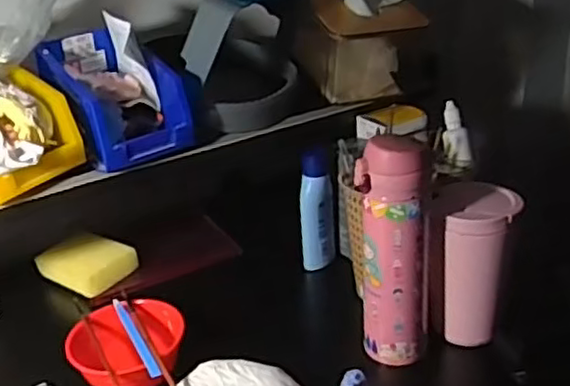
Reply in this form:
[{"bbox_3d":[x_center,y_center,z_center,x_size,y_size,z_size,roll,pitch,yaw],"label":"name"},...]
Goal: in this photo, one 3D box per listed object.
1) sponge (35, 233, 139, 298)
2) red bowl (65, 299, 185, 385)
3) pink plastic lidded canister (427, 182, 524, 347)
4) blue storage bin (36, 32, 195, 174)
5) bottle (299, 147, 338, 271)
[{"bbox_3d":[-0.241,0.085,0.830,0.107,0.031,0.085,15,32,32],"label":"sponge"},{"bbox_3d":[-0.155,0.155,0.653,0.107,0.044,0.111,-3,27,1],"label":"red bowl"},{"bbox_3d":[0.183,0.071,0.667,0.082,0.143,0.080,2,27,11],"label":"pink plastic lidded canister"},{"bbox_3d":[-0.181,-0.102,0.715,0.116,0.102,0.158,-27,35,-33],"label":"blue storage bin"},{"bbox_3d":[0.038,0.020,0.800,0.038,0.145,0.034,2,30,15],"label":"bottle"}]

